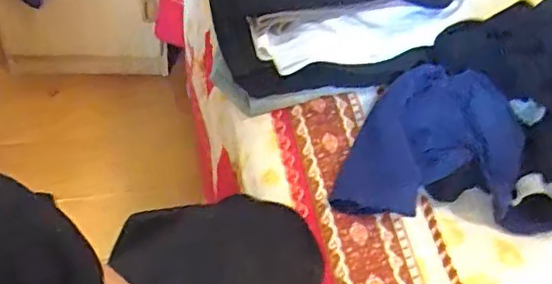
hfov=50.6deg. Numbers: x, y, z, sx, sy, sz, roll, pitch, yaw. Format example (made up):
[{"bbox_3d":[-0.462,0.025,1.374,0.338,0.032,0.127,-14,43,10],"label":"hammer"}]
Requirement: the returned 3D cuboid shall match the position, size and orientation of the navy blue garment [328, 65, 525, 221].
[{"bbox_3d":[0.180,0.000,0.692,0.215,0.095,0.157,6,52,-4],"label":"navy blue garment"}]

